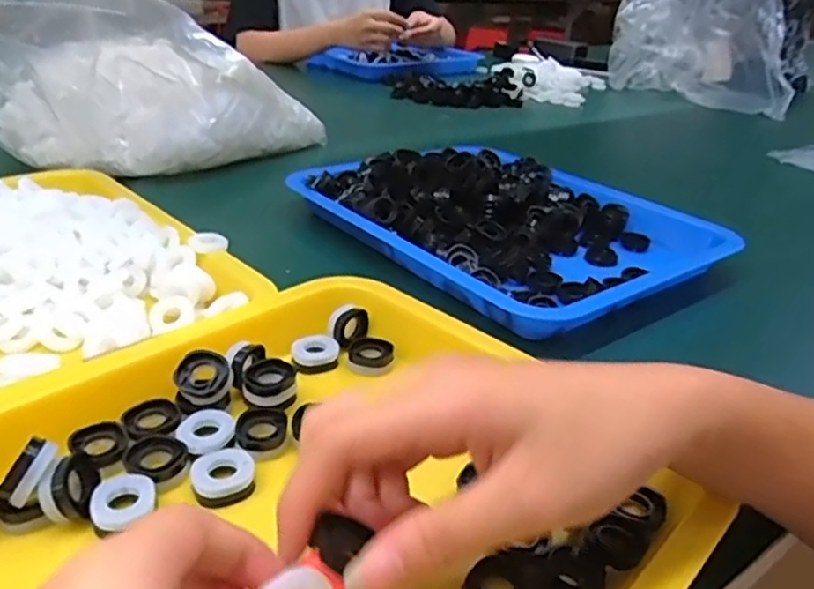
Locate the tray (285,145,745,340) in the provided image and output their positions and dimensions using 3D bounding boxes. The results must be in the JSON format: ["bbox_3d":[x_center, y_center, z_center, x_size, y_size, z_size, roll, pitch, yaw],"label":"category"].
[{"bbox_3d":[0.081,-0.066,0.549,0.241,0.046,0.289,-17,34,-34],"label":"tray"}]

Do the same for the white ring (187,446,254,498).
[{"bbox_3d":[-0.081,0.076,0.288,0.025,0.004,0.026,3,28,-2],"label":"white ring"}]

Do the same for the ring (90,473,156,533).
[{"bbox_3d":[-0.117,0.083,0.270,0.024,0.004,0.027,-8,30,-21],"label":"ring"}]

